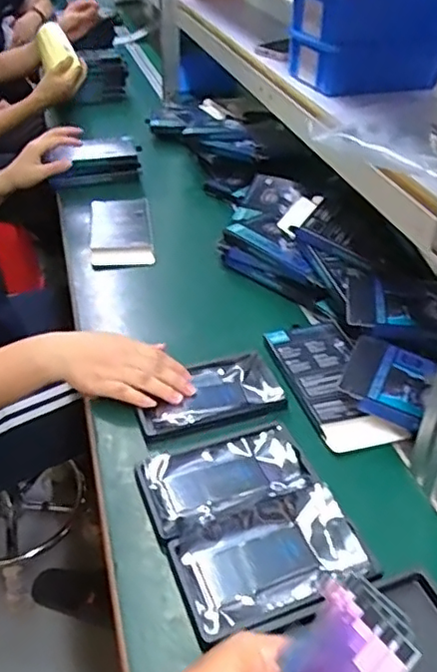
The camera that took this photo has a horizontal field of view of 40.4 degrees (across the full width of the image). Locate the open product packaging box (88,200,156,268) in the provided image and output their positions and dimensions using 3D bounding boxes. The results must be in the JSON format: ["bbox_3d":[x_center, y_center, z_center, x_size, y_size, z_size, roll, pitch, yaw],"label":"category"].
[{"bbox_3d":[-0.156,-0.171,0.954,0.097,0.032,0.211,-4,38,-7],"label":"open product packaging box"}]

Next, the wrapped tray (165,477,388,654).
[{"bbox_3d":[0.044,0.185,0.500,0.156,0.022,0.107,-15,41,-21],"label":"wrapped tray"}]

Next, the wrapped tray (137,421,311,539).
[{"bbox_3d":[0.004,0.134,0.582,0.161,0.010,0.090,-16,41,-22],"label":"wrapped tray"}]

